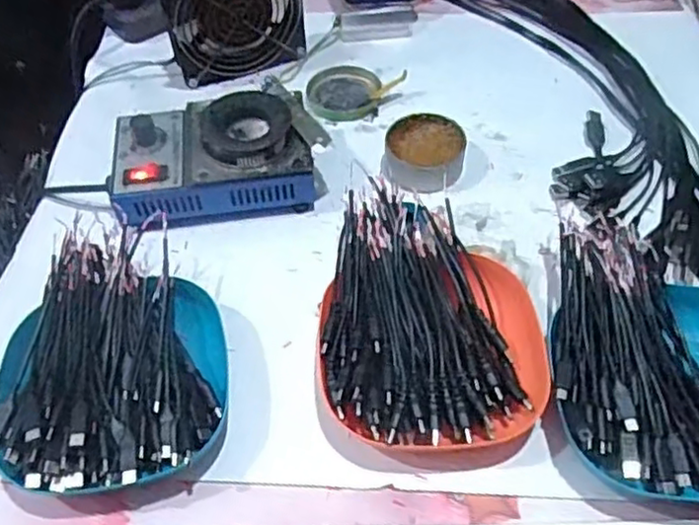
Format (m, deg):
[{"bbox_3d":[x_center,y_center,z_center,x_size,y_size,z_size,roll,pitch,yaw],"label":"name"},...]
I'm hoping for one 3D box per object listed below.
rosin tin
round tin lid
[{"bbox_3d":[0.061,-0.087,0.553,0.063,0.028,0.069,-1,54,1],"label":"rosin tin"},{"bbox_3d":[-0.006,-0.157,0.624,0.065,0.007,0.074,8,55,8],"label":"round tin lid"}]

